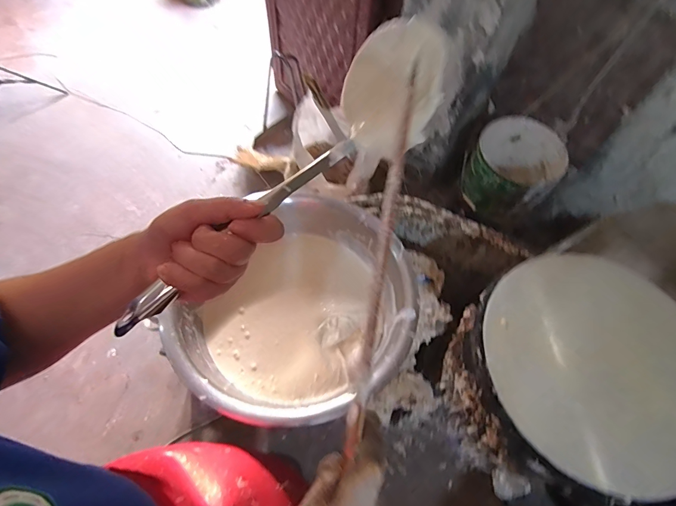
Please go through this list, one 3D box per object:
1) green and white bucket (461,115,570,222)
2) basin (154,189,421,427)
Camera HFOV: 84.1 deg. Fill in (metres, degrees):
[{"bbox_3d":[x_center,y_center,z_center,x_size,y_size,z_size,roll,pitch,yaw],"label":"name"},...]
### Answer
[{"bbox_3d":[0.627,-0.301,1.385,0.292,0.242,0.300,1,60,-2],"label":"green and white bucket"},{"bbox_3d":[-0.073,0.126,0.833,0.443,0.209,0.483,16,61,6],"label":"basin"}]

